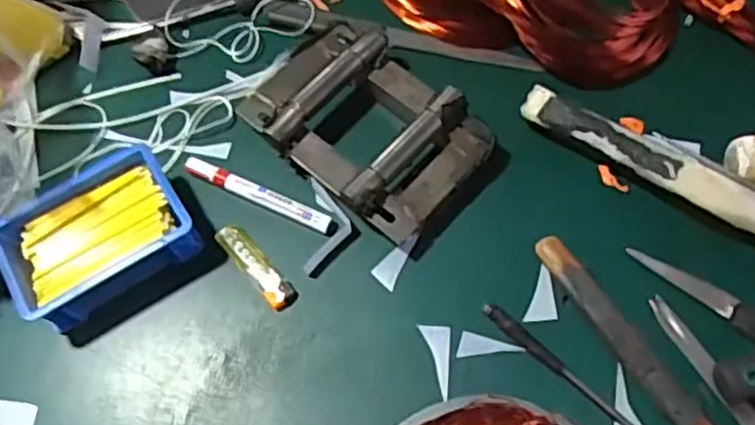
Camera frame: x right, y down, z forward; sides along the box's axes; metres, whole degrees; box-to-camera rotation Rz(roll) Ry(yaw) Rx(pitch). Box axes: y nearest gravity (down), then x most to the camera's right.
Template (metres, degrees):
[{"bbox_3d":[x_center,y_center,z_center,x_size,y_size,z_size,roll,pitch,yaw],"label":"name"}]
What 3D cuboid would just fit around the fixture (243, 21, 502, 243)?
[{"bbox_3d":[-0.011,-0.079,0.639,0.205,0.052,0.141,40,74,16],"label":"fixture"}]

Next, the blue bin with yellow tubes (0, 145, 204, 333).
[{"bbox_3d":[-0.230,0.023,0.600,0.143,0.055,0.103,-33,69,-11],"label":"blue bin with yellow tubes"}]

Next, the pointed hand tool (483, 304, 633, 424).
[{"bbox_3d":[0.161,0.140,0.559,0.197,0.014,0.013,42,74,17],"label":"pointed hand tool"}]

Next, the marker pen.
[{"bbox_3d":[-0.103,-0.014,0.635,0.146,0.017,0.017,23,70,11],"label":"marker pen"}]

